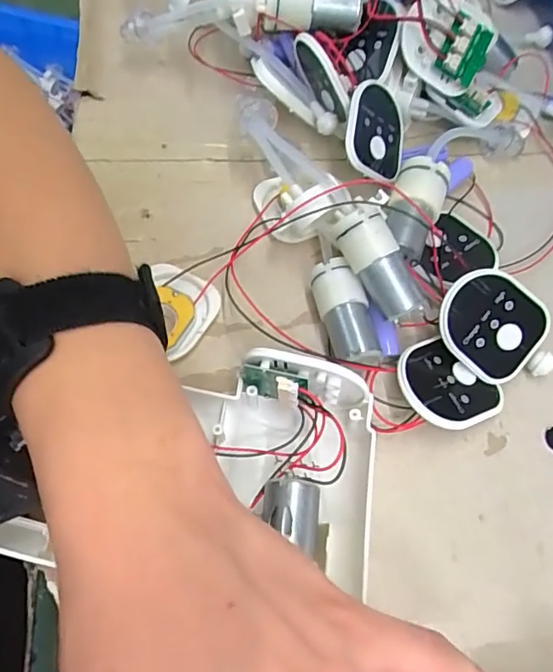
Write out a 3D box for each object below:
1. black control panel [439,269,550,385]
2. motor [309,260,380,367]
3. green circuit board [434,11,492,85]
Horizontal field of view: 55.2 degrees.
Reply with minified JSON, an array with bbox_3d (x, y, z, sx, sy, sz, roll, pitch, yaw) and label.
[{"bbox_3d":[0.111,-0.007,0.271,0.050,0.004,0.056,-45,102,-1],"label":"black control panel"},{"bbox_3d":[0.036,-0.009,0.282,0.024,0.027,0.057,-10,66,-9],"label":"motor"},{"bbox_3d":[0.117,-0.176,0.328,0.030,0.033,0.007,11,22,-28],"label":"green circuit board"}]

